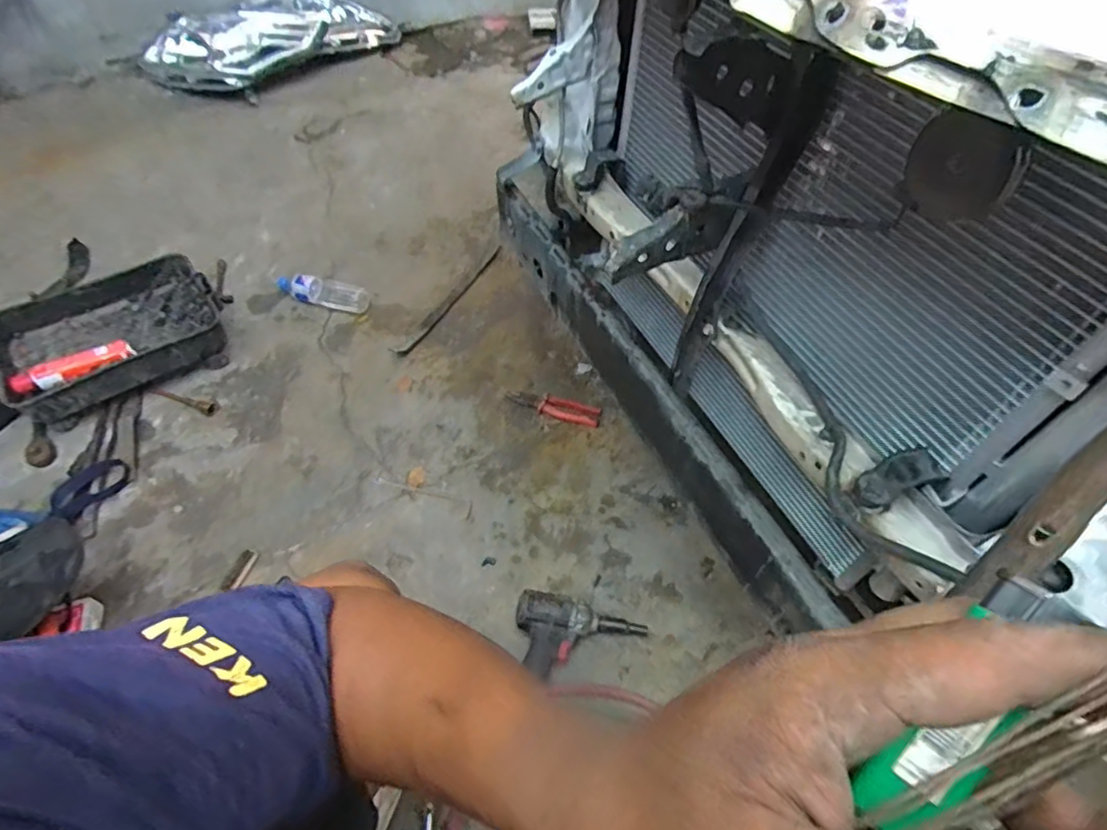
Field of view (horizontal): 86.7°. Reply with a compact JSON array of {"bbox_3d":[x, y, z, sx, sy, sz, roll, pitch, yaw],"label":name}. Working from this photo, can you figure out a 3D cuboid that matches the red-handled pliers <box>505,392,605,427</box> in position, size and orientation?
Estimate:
[{"bbox_3d":[-0.001,-0.018,1.215,0.199,0.021,0.051,11,55,9],"label":"red-handled pliers"}]

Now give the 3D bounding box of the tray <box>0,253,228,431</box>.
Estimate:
[{"bbox_3d":[-0.952,-0.181,1.259,0.431,0.093,0.324,-30,60,-17],"label":"tray"}]

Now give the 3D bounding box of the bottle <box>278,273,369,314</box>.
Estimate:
[{"bbox_3d":[-0.548,-0.293,1.385,0.233,0.068,0.071,11,55,9],"label":"bottle"}]

